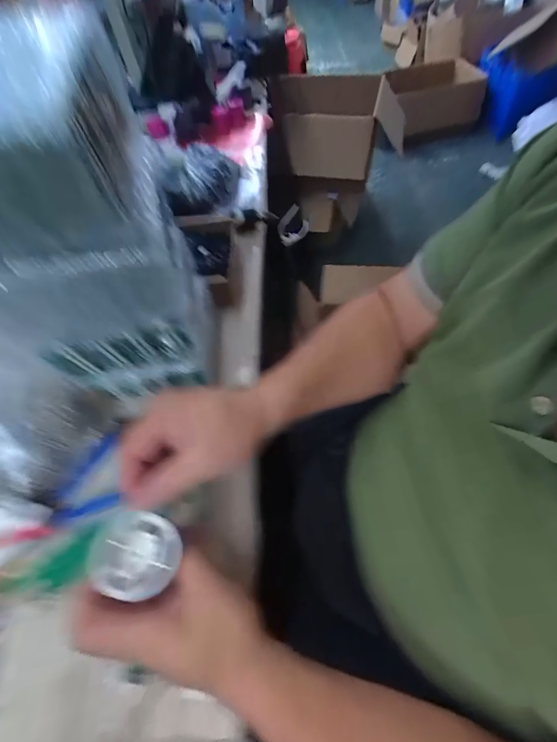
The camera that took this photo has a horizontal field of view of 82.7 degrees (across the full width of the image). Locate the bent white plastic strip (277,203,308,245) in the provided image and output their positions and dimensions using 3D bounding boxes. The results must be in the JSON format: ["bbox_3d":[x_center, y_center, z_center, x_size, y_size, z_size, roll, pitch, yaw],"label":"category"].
[{"bbox_3d":[0.029,-0.285,0.626,0.058,0.075,0.017,-5,57,5],"label":"bent white plastic strip"}]

